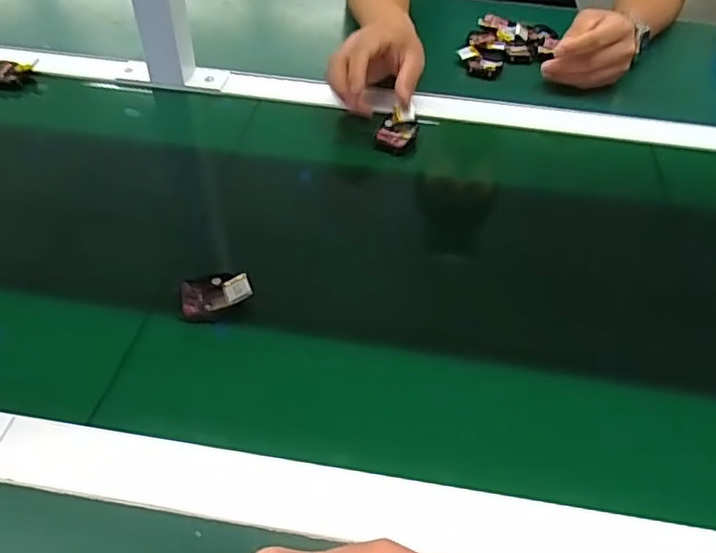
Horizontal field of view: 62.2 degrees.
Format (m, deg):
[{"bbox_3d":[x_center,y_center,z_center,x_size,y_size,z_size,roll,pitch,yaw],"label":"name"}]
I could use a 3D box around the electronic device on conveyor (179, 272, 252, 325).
[{"bbox_3d":[-0.106,0.013,0.438,0.052,0.014,0.035,-19,50,-20],"label":"electronic device on conveyor"}]

